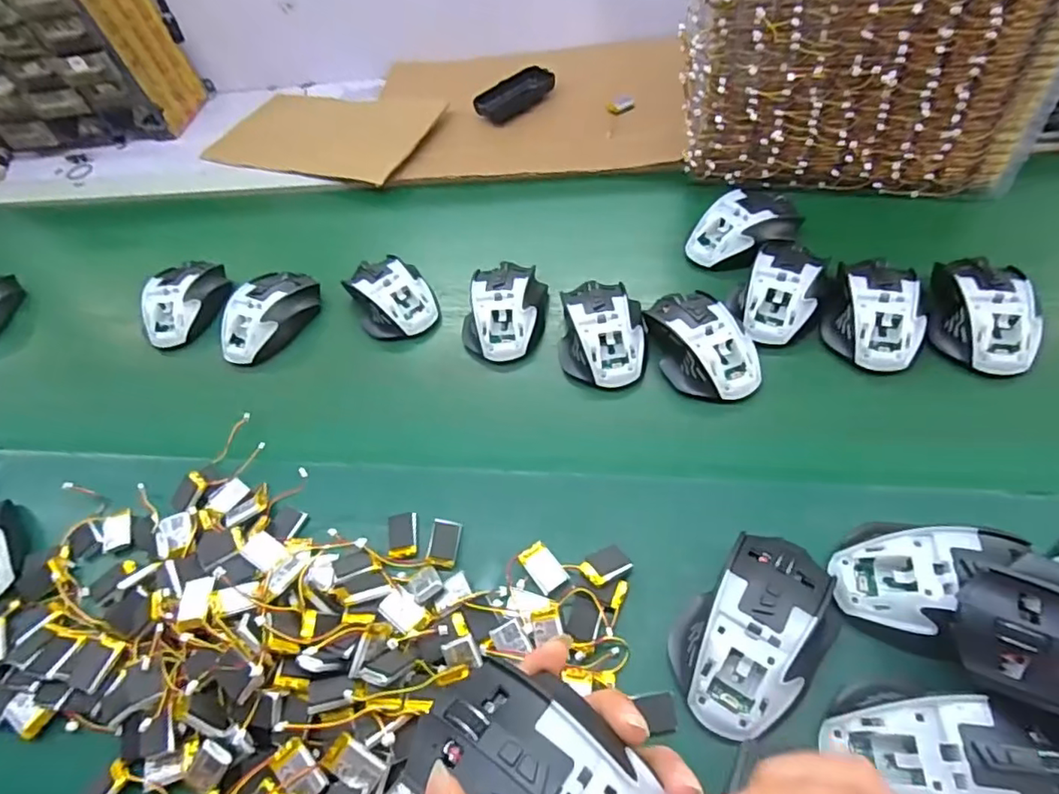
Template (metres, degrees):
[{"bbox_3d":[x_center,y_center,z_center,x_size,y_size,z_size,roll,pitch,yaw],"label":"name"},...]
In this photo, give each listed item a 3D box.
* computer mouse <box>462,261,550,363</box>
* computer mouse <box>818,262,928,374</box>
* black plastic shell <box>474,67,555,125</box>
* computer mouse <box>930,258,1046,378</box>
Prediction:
[{"bbox_3d":[-0.021,-0.082,0.535,0.074,0.040,0.106,8,56,5],"label":"computer mouse"},{"bbox_3d":[0.285,-0.070,0.471,0.066,0.038,0.096,19,57,12],"label":"computer mouse"},{"bbox_3d":[-0.018,-0.402,0.767,0.110,0.029,0.055,-39,64,-24],"label":"black plastic shell"},{"bbox_3d":[0.362,-0.071,0.460,0.065,0.039,0.108,9,56,6],"label":"computer mouse"}]

